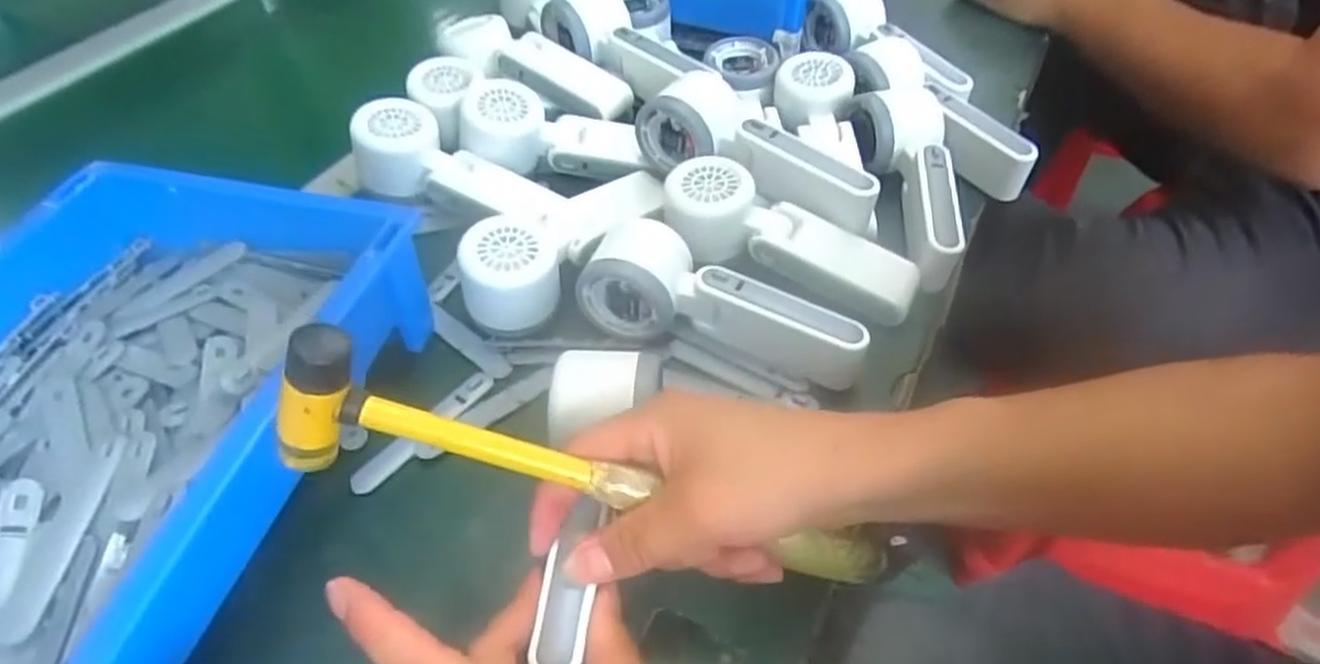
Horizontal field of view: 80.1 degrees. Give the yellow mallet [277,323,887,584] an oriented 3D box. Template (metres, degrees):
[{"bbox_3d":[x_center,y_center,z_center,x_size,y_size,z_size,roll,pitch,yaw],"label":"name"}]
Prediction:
[{"bbox_3d":[-0.023,0.064,0.332,0.262,0.054,0.028,19,47,-12],"label":"yellow mallet"}]

